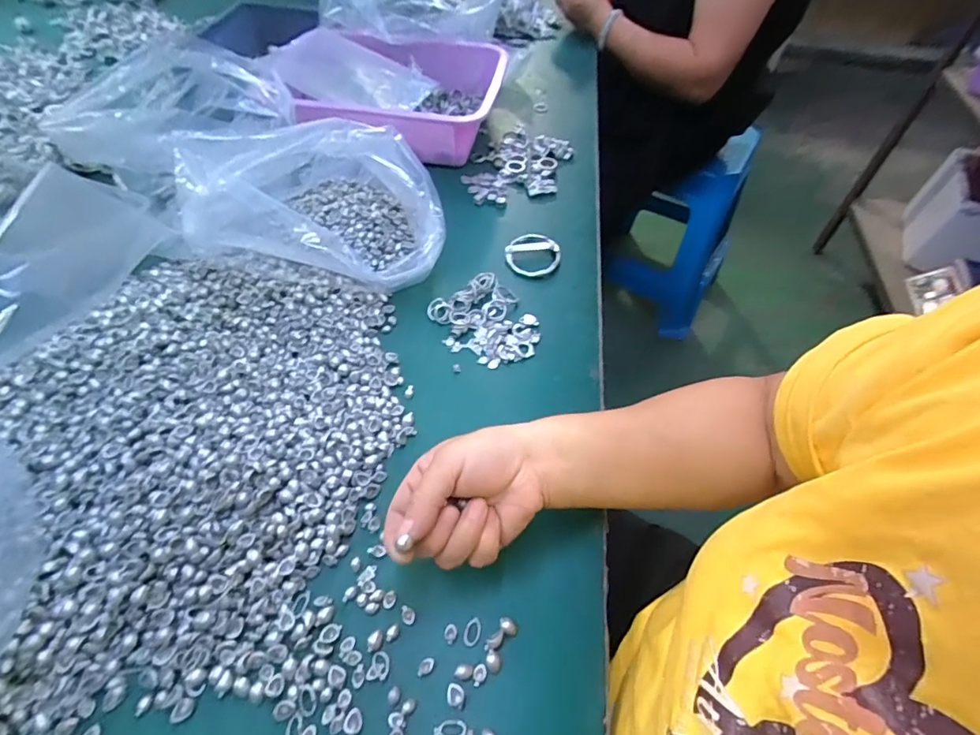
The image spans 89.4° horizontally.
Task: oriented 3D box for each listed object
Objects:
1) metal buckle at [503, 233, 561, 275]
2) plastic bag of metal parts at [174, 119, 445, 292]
[{"bbox_3d":[0.047,-0.127,0.543,0.057,0.009,0.062,2,55,0],"label":"metal buckle"},{"bbox_3d":[-0.161,-0.171,0.503,0.232,0.111,0.157,10,55,6],"label":"plastic bag of metal parts"}]

